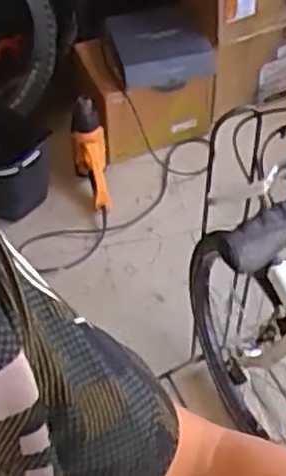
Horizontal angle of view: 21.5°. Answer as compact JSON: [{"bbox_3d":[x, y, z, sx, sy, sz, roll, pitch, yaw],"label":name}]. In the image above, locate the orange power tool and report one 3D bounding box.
[{"bbox_3d":[-0.134,-0.214,1.949,0.085,0.293,0.096,-10,11,-2],"label":"orange power tool"}]

